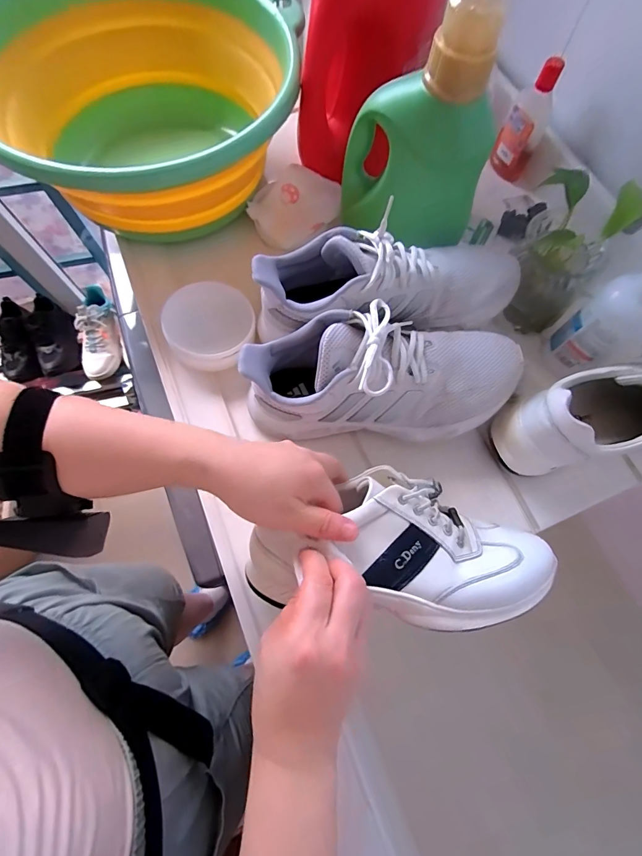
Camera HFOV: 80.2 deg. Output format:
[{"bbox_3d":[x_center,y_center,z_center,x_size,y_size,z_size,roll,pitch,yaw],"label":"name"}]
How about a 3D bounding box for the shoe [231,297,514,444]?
[{"bbox_3d":[0.061,-0.048,0.376,0.263,0.109,0.098,1,71,1],"label":"shoe"}]

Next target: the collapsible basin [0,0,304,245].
[{"bbox_3d":[-0.203,-0.372,0.456,0.356,0.137,0.347,0,71,0],"label":"collapsible basin"}]

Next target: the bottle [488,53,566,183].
[{"bbox_3d":[0.274,-0.409,0.513,0.054,0.135,0.062,23,73,8],"label":"bottle"}]

